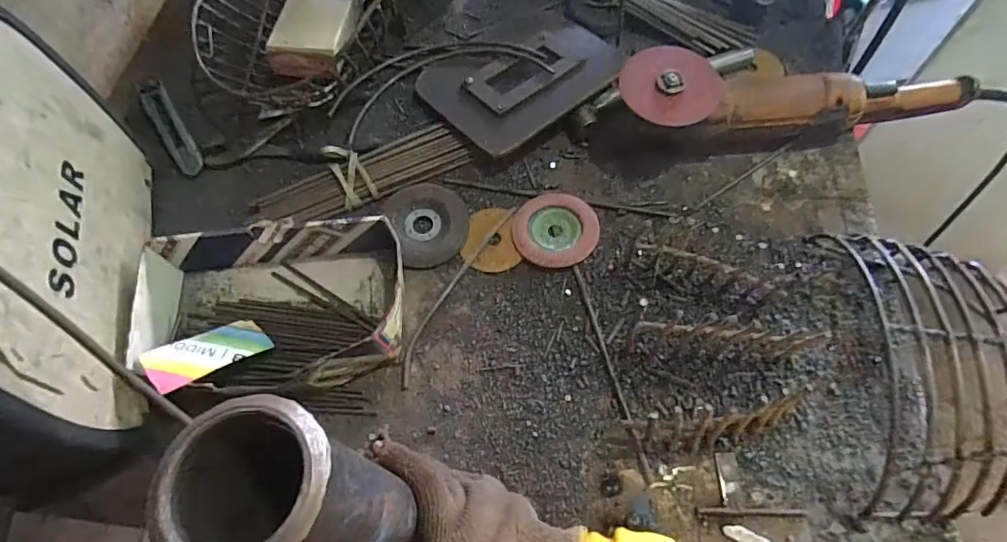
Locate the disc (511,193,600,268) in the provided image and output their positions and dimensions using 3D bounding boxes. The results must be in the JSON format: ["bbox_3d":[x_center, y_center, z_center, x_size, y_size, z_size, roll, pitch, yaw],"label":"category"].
[{"bbox_3d":[0.055,-0.045,0.533,0.088,0.011,0.083,0,65,1],"label":"disc"}]

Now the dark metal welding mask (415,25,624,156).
[{"bbox_3d":[0.020,-0.240,0.610,0.214,0.029,0.171,-37,70,-15],"label":"dark metal welding mask"}]

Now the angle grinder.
[{"bbox_3d":[0.315,-0.188,0.553,0.382,0.088,0.099,-5,66,-2],"label":"angle grinder"}]

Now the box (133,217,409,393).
[{"bbox_3d":[-0.210,0.033,0.470,0.235,0.062,0.151,-7,66,-2],"label":"box"}]

